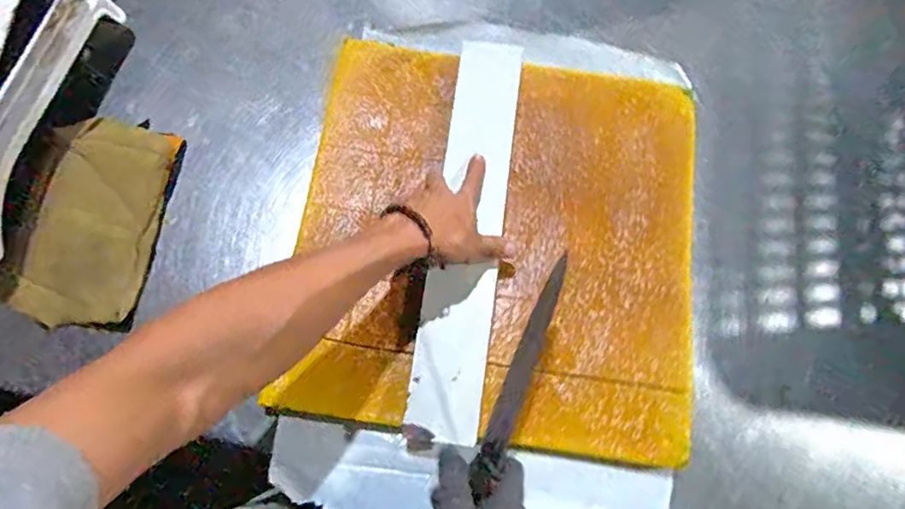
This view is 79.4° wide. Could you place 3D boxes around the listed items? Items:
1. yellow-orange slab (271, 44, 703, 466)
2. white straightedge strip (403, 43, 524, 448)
[{"bbox_3d":[0.049,-0.023,0.589,0.417,0.025,0.425,8,76,2],"label":"yellow-orange slab"},{"bbox_3d":[0.018,-0.035,0.576,0.071,0.015,0.438,9,73,-1],"label":"white straightedge strip"}]

